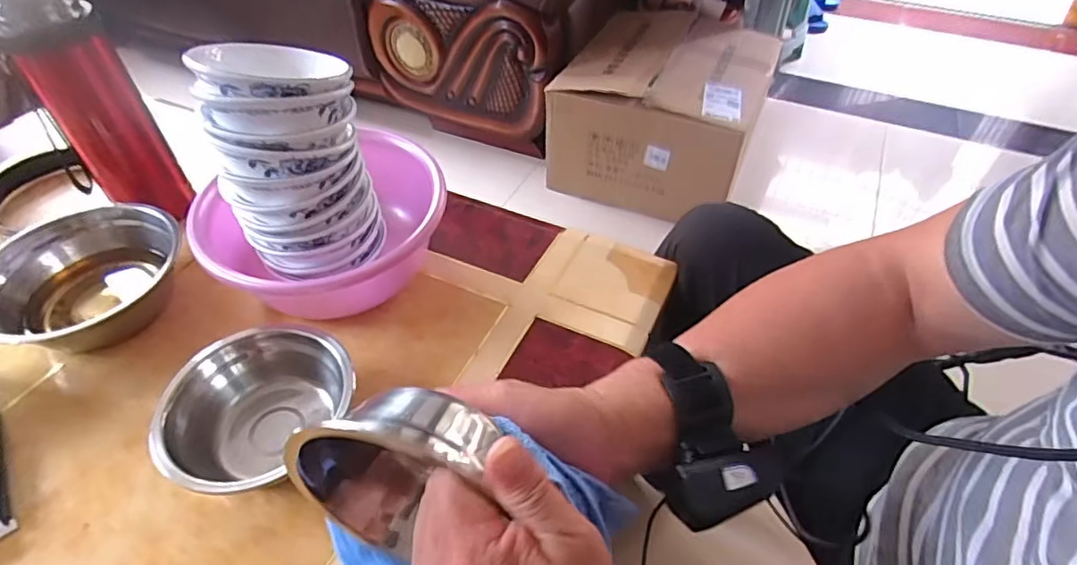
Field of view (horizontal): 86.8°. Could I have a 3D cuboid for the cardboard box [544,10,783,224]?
[{"bbox_3d":[0.331,-0.460,1.453,0.430,0.301,0.544,19,50,17],"label":"cardboard box"}]

